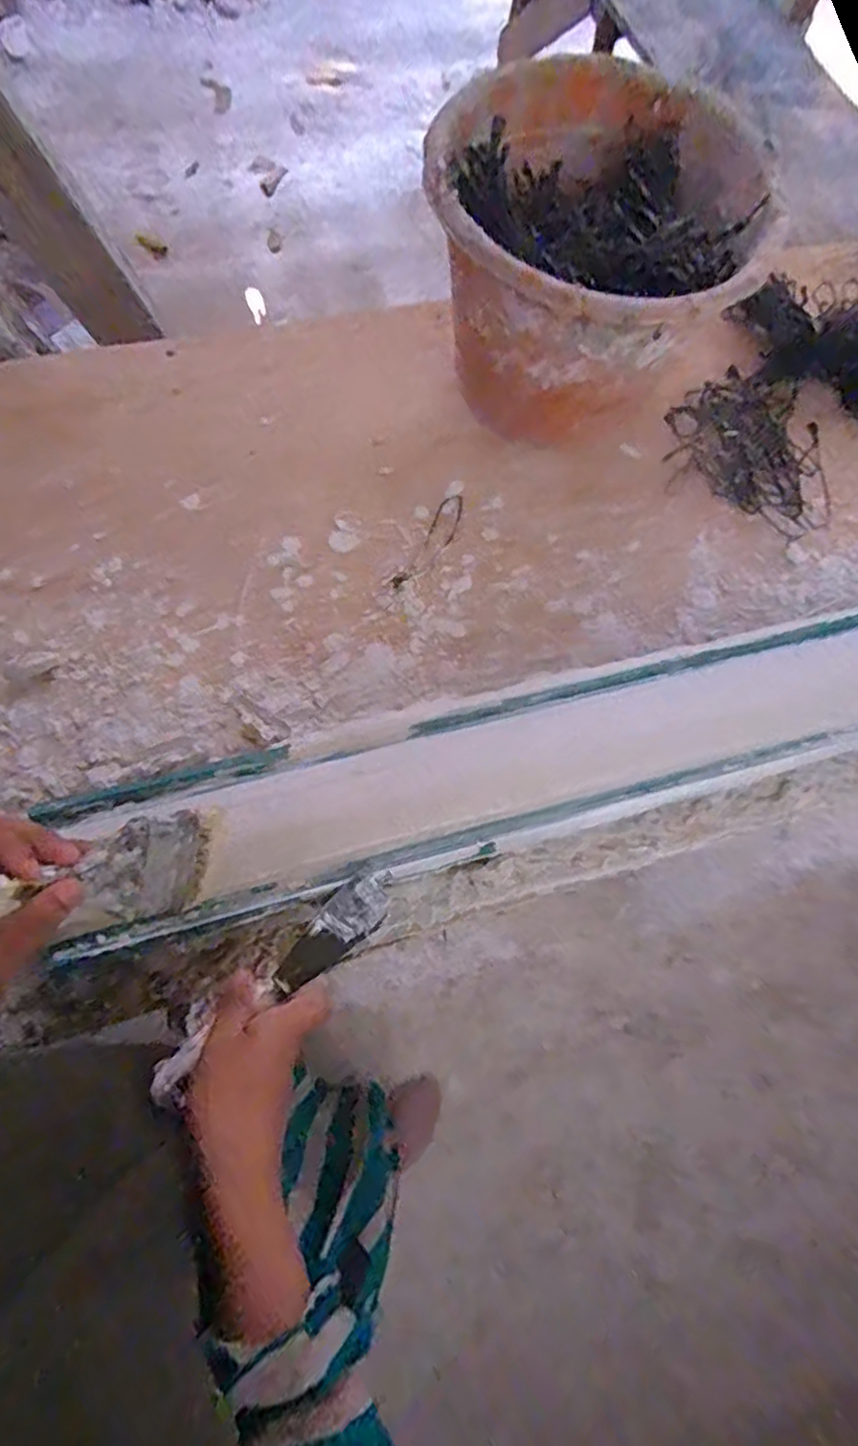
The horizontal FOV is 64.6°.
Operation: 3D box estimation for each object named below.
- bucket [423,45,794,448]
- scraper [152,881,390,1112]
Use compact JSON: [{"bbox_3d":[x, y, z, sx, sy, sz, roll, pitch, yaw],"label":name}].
[{"bbox_3d":[0.132,-0.391,0.589,0.253,0.194,0.258,2,71,-4],"label":"bucket"},{"bbox_3d":[-0.096,0.160,0.424,0.171,0.038,0.033,-35,77,-28],"label":"scraper"}]

